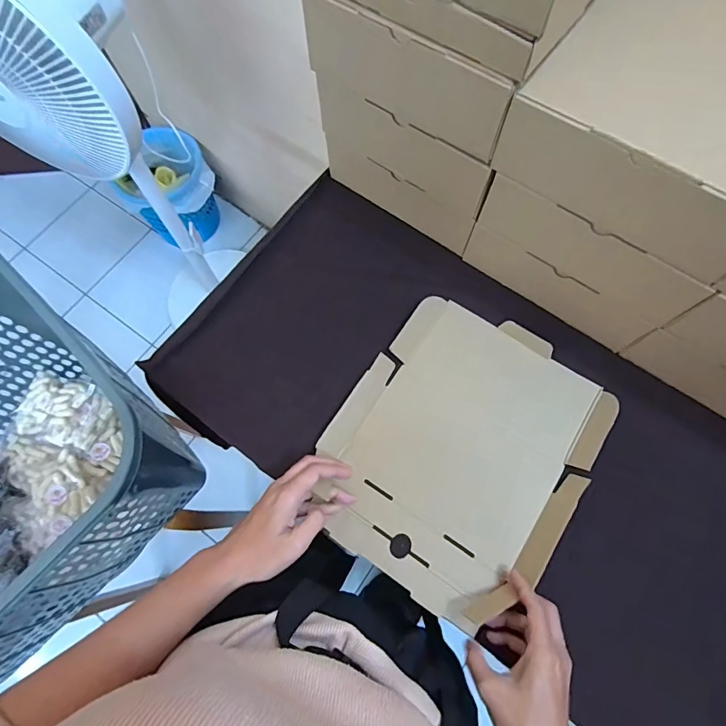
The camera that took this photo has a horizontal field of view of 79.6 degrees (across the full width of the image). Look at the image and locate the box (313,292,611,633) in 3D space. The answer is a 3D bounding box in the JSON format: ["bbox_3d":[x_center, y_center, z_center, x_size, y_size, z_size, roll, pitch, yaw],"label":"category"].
[{"bbox_3d":[0.099,0.086,0.454,0.236,0.026,0.284,32,75,12],"label":"box"}]

